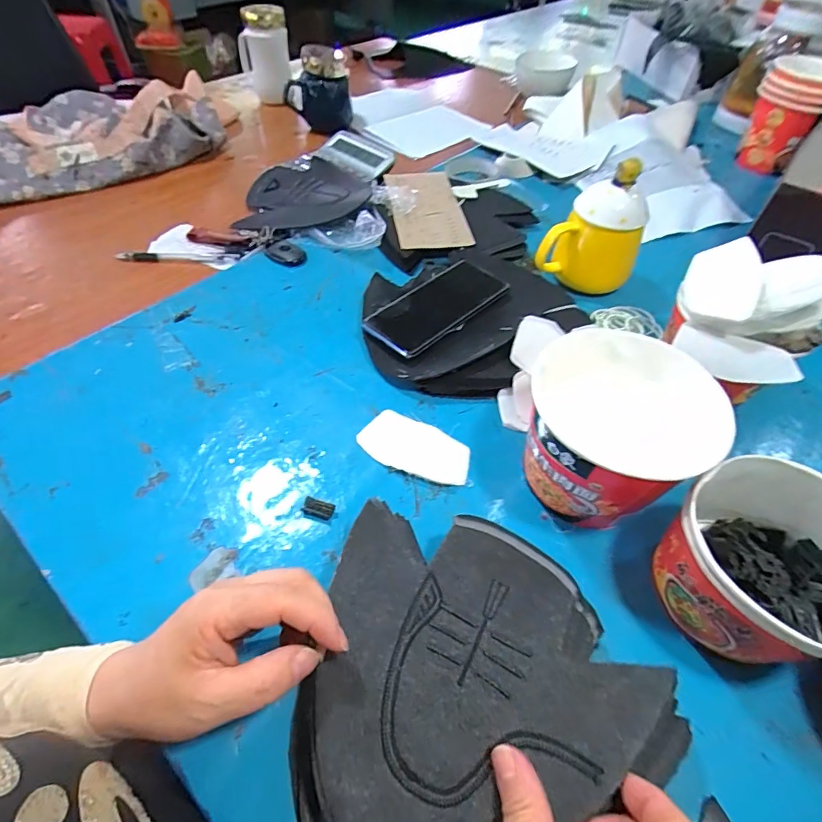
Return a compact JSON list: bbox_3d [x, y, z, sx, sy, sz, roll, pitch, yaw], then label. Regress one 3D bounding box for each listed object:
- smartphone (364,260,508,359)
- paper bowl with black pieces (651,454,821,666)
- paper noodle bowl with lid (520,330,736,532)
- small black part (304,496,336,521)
[{"bbox_3d":[0.030,-0.116,0.500,0.076,0.009,0.159,38,62,26],"label":"smartphone"},{"bbox_3d":[0.230,0.105,0.306,0.113,0.089,0.113,0,52,0],"label":"paper bowl with black pieces"},{"bbox_3d":[0.152,0.016,0.357,0.122,0.118,0.122,0,52,0],"label":"paper noodle bowl with lid"},{"bbox_3d":[-0.074,0.079,0.374,0.024,0.010,0.014,13,54,10],"label":"small black part"}]

